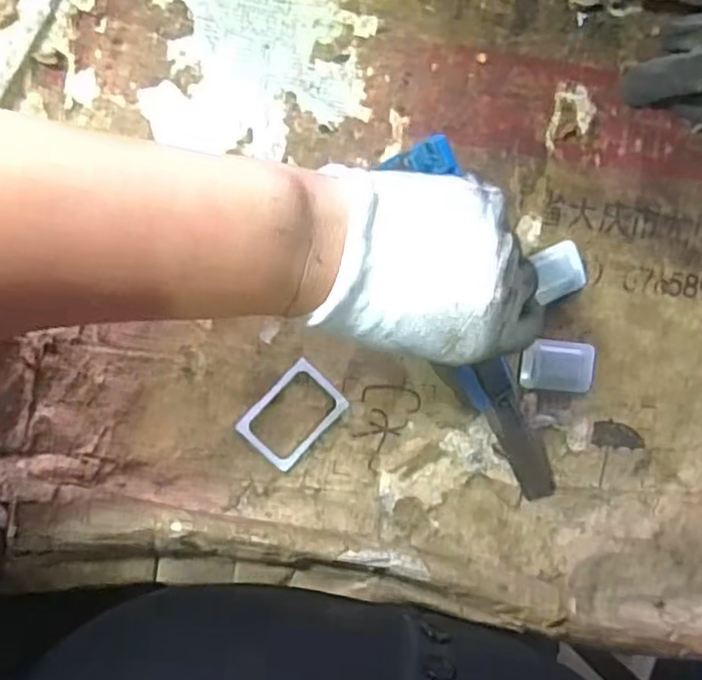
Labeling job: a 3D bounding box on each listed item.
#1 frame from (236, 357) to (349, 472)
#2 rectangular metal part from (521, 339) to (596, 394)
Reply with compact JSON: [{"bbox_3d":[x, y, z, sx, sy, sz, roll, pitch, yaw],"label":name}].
[{"bbox_3d":[-0.028,0.038,0.327,0.035,0.004,0.048,44,85,-8],"label":"frame"},{"bbox_3d":[0.110,0.014,0.349,0.040,0.005,0.027,5,91,-9],"label":"rectangular metal part"}]

